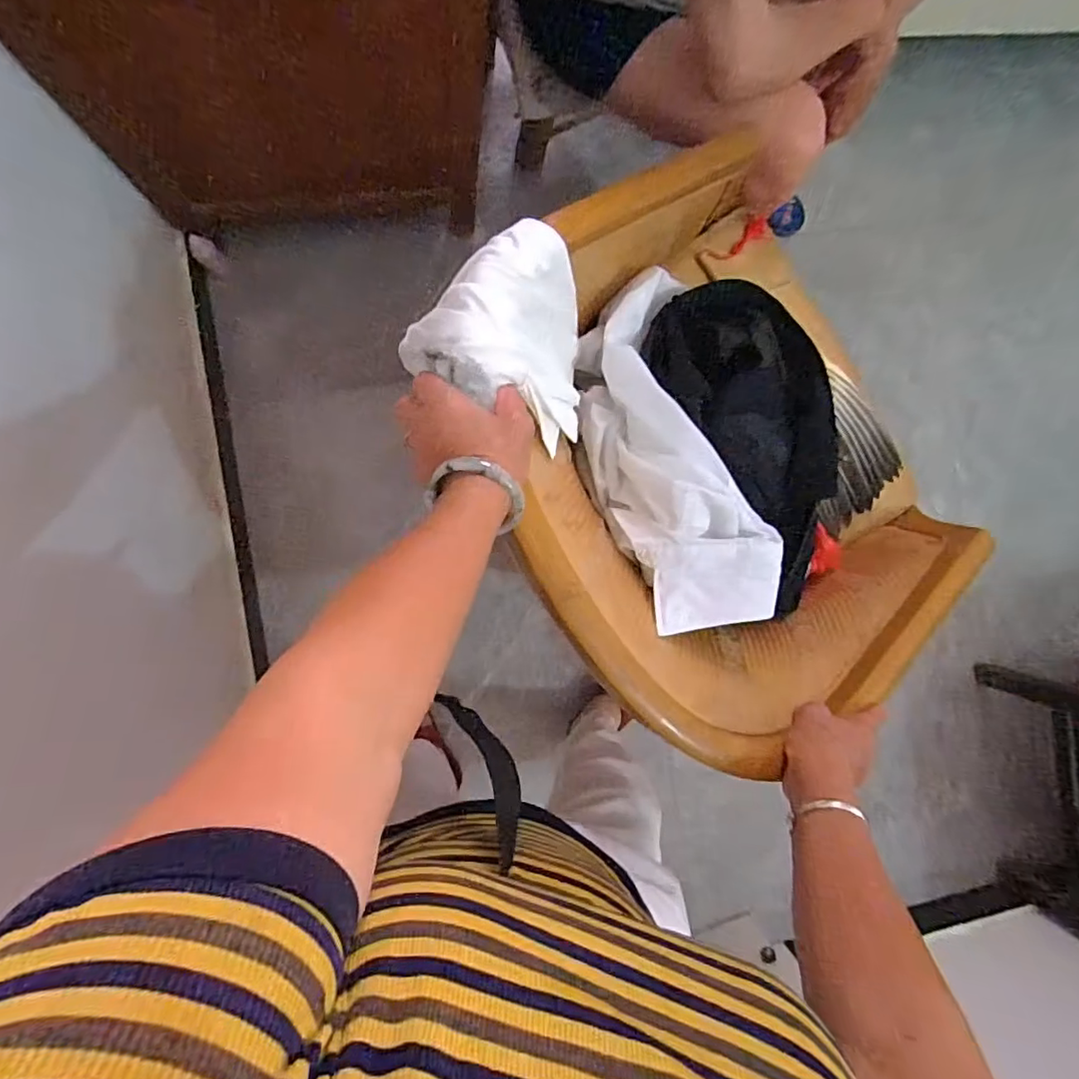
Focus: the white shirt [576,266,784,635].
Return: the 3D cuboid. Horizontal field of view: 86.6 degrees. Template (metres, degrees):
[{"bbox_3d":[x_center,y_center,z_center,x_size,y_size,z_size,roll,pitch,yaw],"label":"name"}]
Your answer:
[{"bbox_3d":[0.142,-0.105,0.612,0.178,0.112,0.390,-18,93,-7],"label":"white shirt"}]

